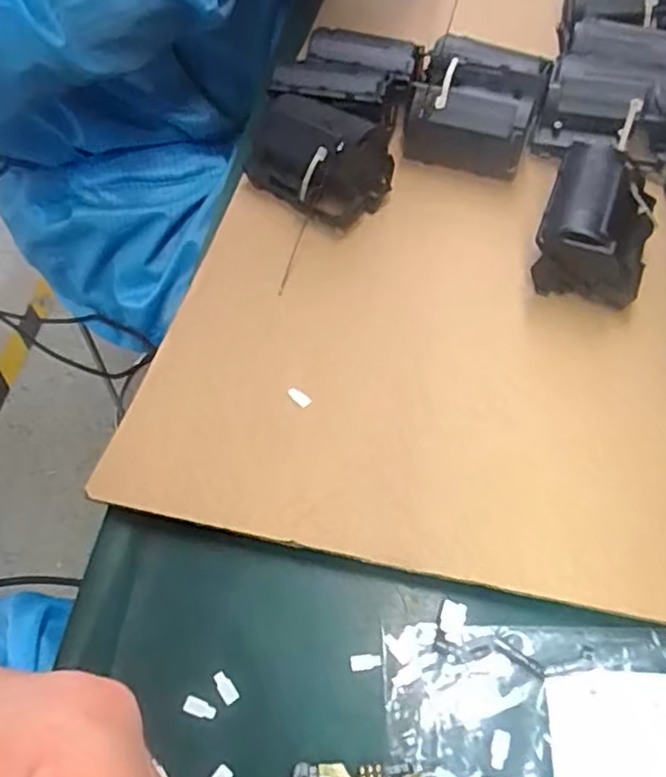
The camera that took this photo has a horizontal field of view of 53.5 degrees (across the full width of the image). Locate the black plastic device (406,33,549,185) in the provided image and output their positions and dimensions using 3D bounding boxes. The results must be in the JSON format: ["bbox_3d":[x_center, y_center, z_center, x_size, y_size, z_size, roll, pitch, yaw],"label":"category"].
[{"bbox_3d":[0.079,-0.156,0.368,0.069,0.048,0.067,19,59,13],"label":"black plastic device"}]

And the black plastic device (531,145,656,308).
[{"bbox_3d":[0.126,-0.077,0.316,0.051,0.042,0.068,19,59,14],"label":"black plastic device"}]

